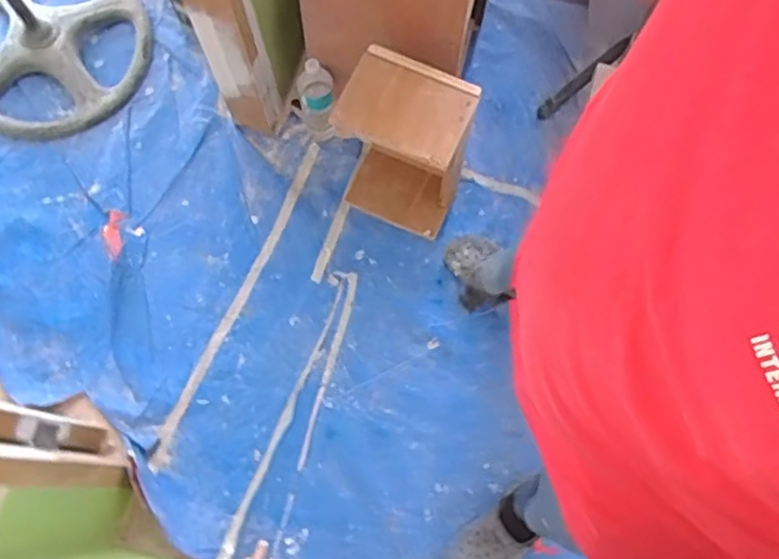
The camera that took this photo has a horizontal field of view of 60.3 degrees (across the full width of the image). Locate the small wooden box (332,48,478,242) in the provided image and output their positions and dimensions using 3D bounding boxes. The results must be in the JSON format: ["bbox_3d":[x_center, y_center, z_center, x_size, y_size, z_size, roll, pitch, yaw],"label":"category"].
[{"bbox_3d":[0.030,-0.276,1.399,0.244,0.397,0.190,23,73,5],"label":"small wooden box"}]

